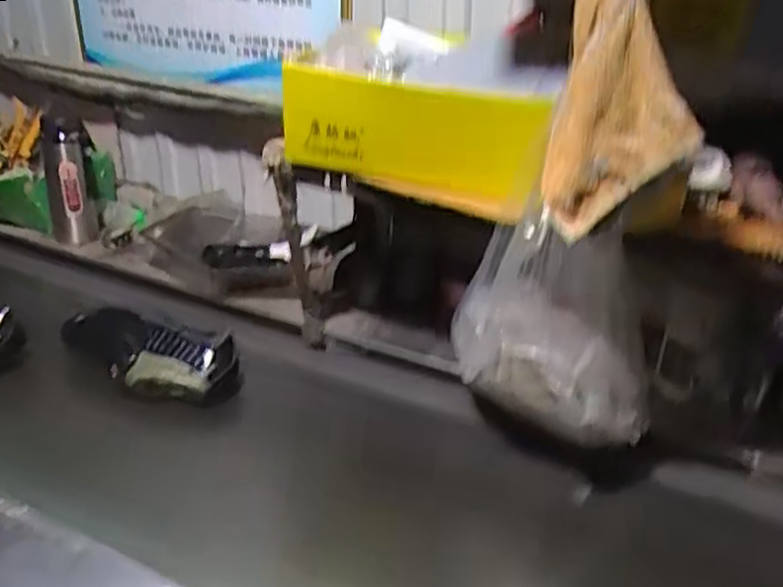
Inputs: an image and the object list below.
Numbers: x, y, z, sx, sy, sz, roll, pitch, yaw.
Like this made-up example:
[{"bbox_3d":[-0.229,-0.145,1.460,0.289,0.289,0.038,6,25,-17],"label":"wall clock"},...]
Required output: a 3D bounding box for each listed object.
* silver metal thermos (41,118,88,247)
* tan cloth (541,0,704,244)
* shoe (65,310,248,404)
[{"bbox_3d":[-0.557,-0.177,1.280,0.076,0.238,0.090,-11,29,-22],"label":"silver metal thermos"},{"bbox_3d":[0.208,-0.162,0.667,0.125,0.200,0.099,7,27,12],"label":"tan cloth"},{"bbox_3d":[-0.331,0.077,0.982,0.289,0.087,0.091,14,30,24],"label":"shoe"}]

